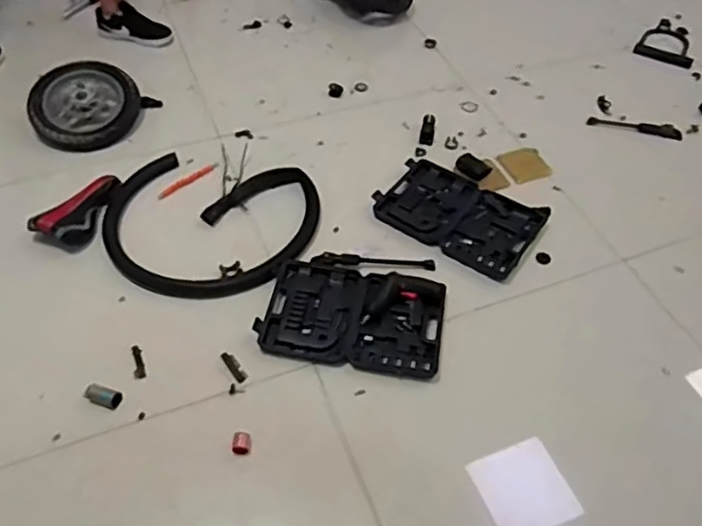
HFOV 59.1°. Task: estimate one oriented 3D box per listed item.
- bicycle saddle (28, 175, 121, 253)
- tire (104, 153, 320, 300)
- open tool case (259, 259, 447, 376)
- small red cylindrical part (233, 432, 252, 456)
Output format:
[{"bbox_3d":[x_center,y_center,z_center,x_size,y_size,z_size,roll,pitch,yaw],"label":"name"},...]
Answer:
[{"bbox_3d":[-0.652,-0.130,1.524,0.129,0.064,0.249,30,55,21],"label":"bicycle saddle"},{"bbox_3d":[-0.343,-0.098,1.529,0.495,0.029,0.433,6,50,2],"label":"tire"},{"bbox_3d":[0.008,0.107,1.362,0.388,0.039,0.262,11,51,7],"label":"open tool case"},{"bbox_3d":[-0.206,0.341,1.168,0.033,0.025,0.038,-1,50,-4],"label":"small red cylindrical part"}]

